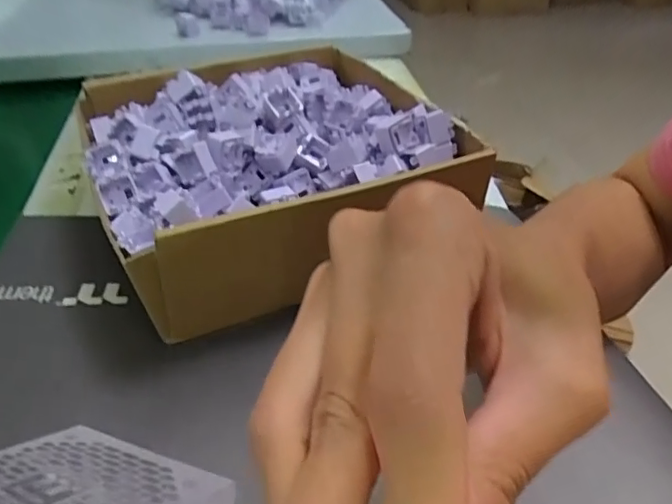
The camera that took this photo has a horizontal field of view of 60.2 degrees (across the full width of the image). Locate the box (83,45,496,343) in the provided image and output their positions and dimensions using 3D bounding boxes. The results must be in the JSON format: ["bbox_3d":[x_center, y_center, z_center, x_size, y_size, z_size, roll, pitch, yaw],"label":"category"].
[{"bbox_3d":[-0.041,-0.057,0.383,0.217,0.080,0.211,-16,40,-21],"label":"box"}]

